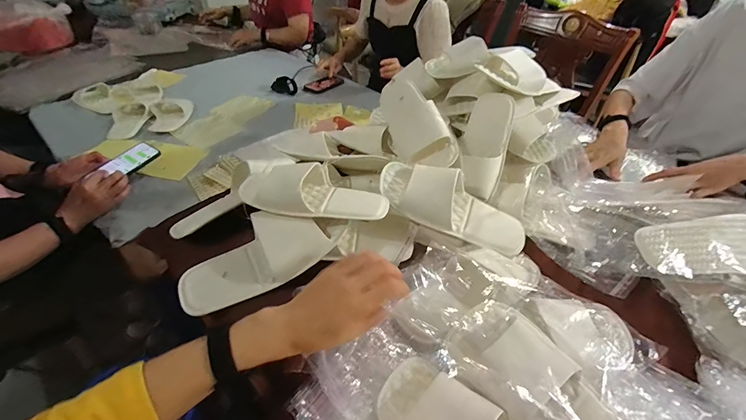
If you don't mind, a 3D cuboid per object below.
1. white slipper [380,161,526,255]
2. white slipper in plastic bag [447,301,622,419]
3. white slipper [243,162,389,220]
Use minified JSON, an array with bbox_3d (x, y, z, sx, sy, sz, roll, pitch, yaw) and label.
[{"bbox_3d":[0.137,-0.011,0.606,0.258,0.072,0.099,27,43,2],"label":"white slipper"},{"bbox_3d":[0.185,0.195,0.381,0.088,0.062,0.219,-31,66,-34],"label":"white slipper in plastic bag"},{"bbox_3d":[-0.092,-0.033,0.566,0.230,0.056,0.092,7,40,4],"label":"white slipper"}]

